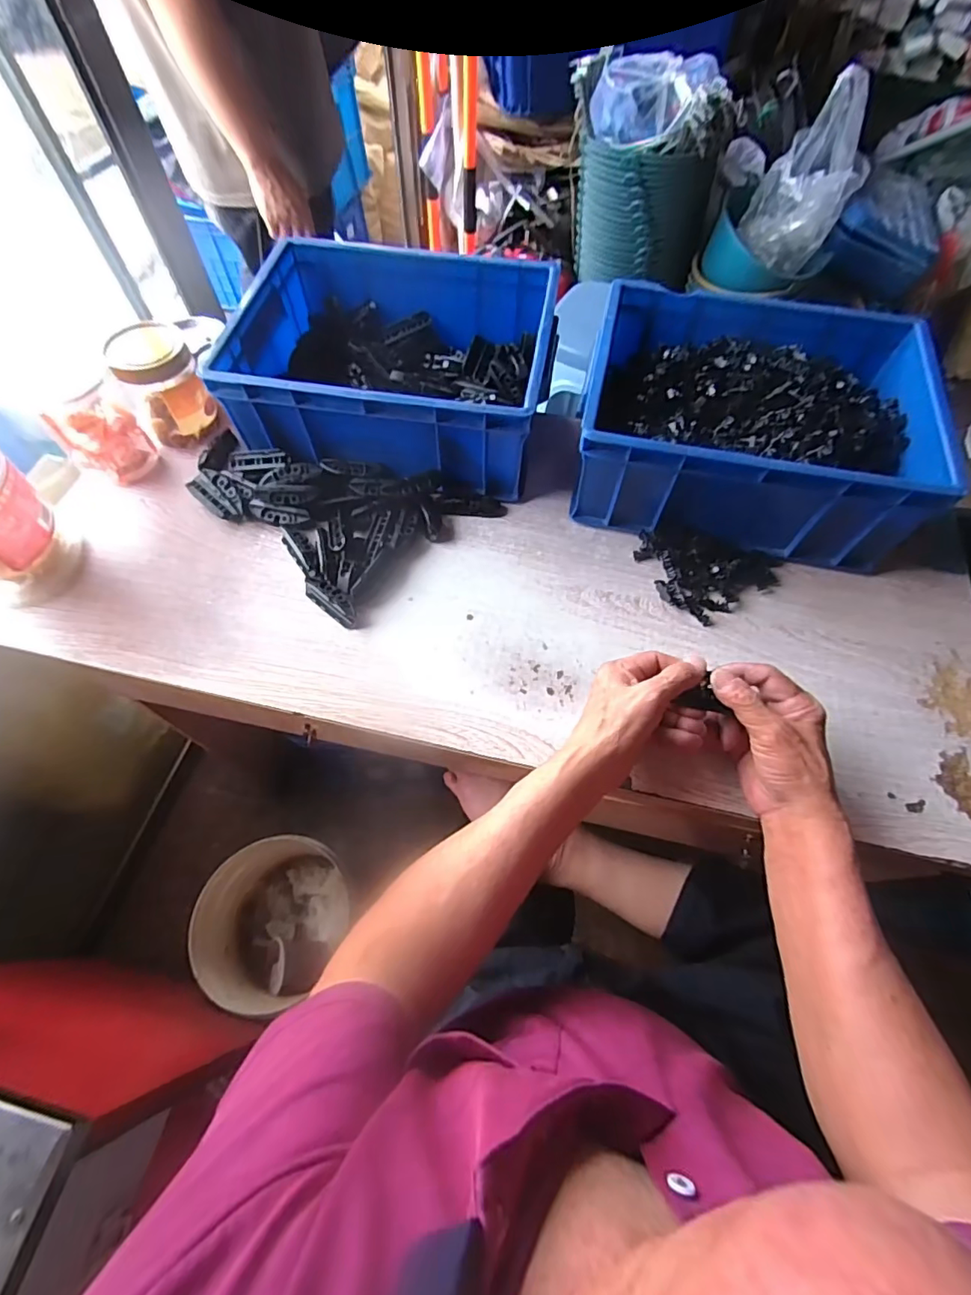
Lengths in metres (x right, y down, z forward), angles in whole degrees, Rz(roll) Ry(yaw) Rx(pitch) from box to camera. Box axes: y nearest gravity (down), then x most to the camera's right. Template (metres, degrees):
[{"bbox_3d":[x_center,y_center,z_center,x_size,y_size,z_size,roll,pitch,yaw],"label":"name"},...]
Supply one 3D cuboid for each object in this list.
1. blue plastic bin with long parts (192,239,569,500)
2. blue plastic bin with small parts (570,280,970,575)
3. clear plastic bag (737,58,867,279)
[{"bbox_3d":[-0.099,-0.335,0.628,0.341,0.119,0.281,9,63,4],"label":"blue plastic bin with long parts"},{"bbox_3d":[0.279,-0.243,0.590,0.340,0.137,0.277,9,62,4],"label":"blue plastic bin with small parts"},{"bbox_3d":[0.721,-1.031,1.184,0.163,0.319,0.137,-14,64,-8],"label":"clear plastic bag"}]

